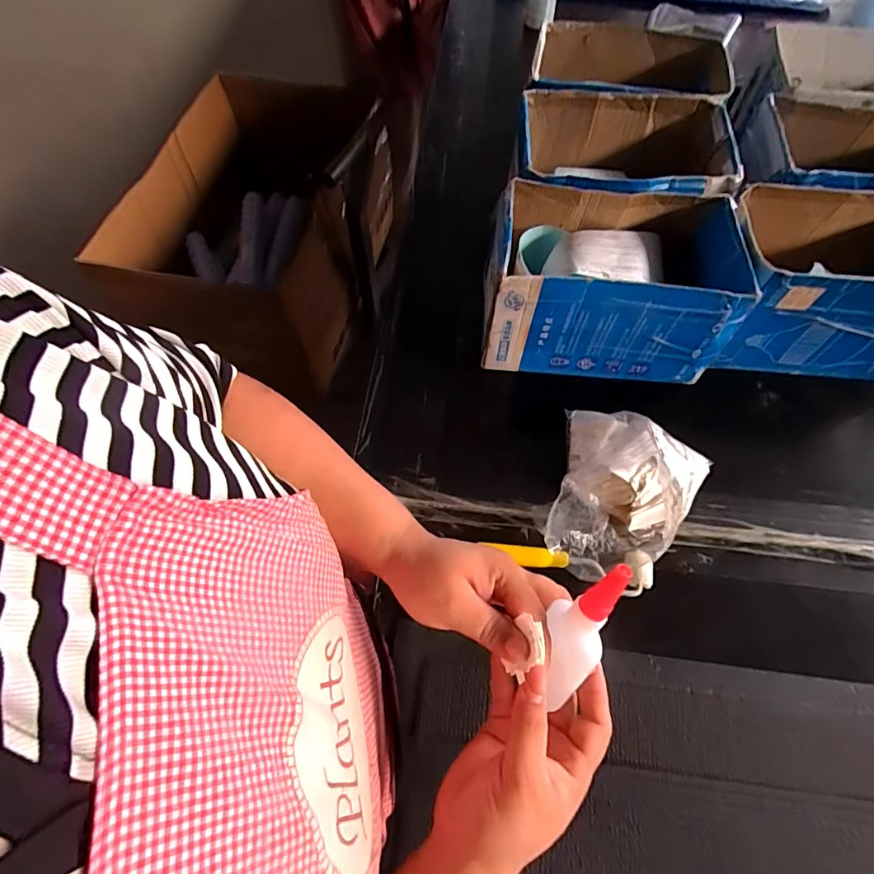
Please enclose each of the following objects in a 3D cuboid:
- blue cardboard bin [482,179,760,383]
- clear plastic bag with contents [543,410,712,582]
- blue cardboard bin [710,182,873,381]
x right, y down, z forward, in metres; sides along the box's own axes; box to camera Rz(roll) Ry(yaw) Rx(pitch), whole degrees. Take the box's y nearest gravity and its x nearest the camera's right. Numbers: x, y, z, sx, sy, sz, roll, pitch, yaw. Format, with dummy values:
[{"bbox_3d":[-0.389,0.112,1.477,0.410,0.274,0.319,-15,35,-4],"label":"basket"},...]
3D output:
[{"bbox_3d":[0.203,-0.186,0.585,0.273,0.142,0.174,5,64,2],"label":"blue cardboard bin"},{"bbox_3d":[0.198,0.059,0.499,0.158,0.071,0.185,22,66,10],"label":"clear plastic bag with contents"},{"bbox_3d":[0.485,-0.183,0.582,0.290,0.145,0.180,2,64,1],"label":"blue cardboard bin"}]

